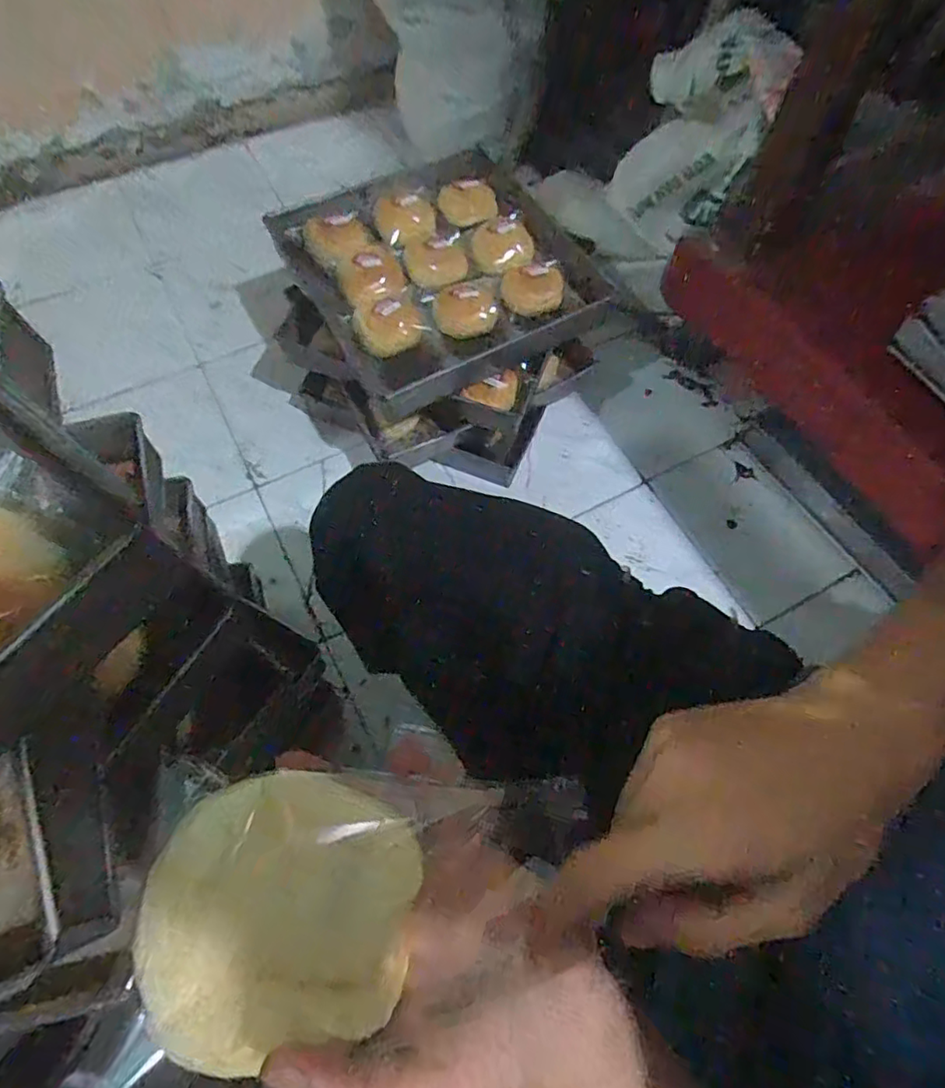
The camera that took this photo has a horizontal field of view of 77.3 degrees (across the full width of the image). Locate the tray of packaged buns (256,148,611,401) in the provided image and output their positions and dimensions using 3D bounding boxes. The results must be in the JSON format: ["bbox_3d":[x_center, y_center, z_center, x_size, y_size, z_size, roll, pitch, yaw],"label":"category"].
[{"bbox_3d":[-0.044,-0.457,0.969,0.441,0.116,0.421,-28,69,-16],"label":"tray of packaged buns"}]

